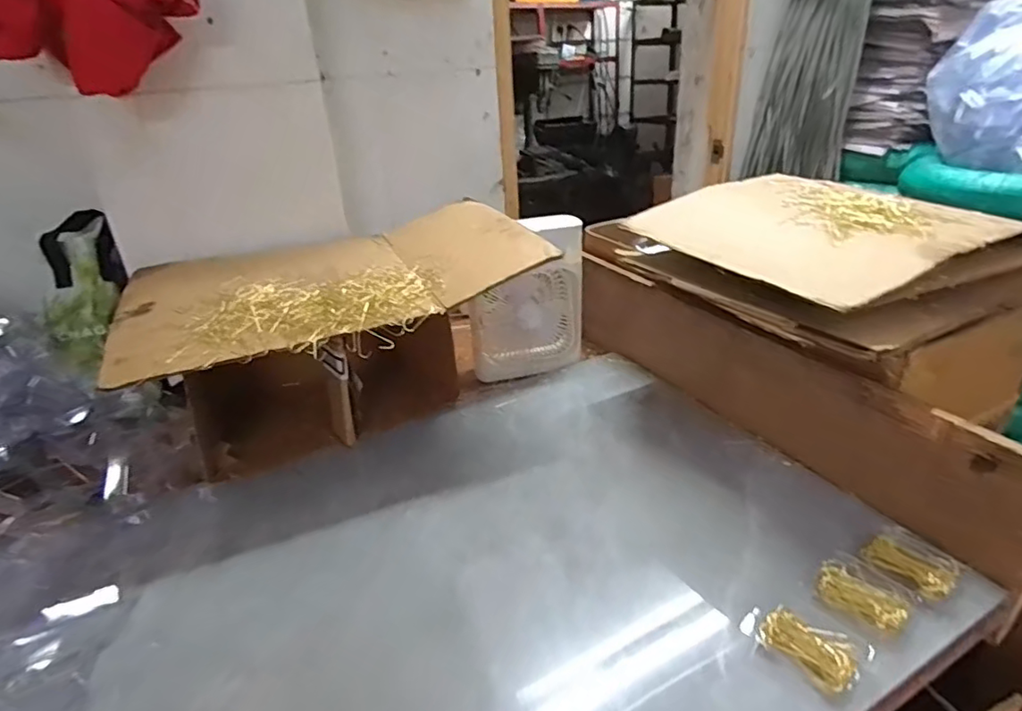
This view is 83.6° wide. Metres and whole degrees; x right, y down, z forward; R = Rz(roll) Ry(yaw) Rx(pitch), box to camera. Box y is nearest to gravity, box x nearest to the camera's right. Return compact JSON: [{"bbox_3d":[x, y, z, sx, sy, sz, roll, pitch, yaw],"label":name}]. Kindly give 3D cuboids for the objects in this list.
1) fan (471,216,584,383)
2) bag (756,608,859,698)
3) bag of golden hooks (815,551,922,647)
[{"bbox_3d":[0.027,-0.089,0.966,0.185,0.251,0.067,-15,30,-21],"label":"fan"},{"bbox_3d":[0.255,0.248,0.488,0.044,0.023,0.075,-24,34,-33],"label":"bag"},{"bbox_3d":[0.329,0.222,0.533,0.061,0.016,0.077,-19,31,-27],"label":"bag of golden hooks"}]

